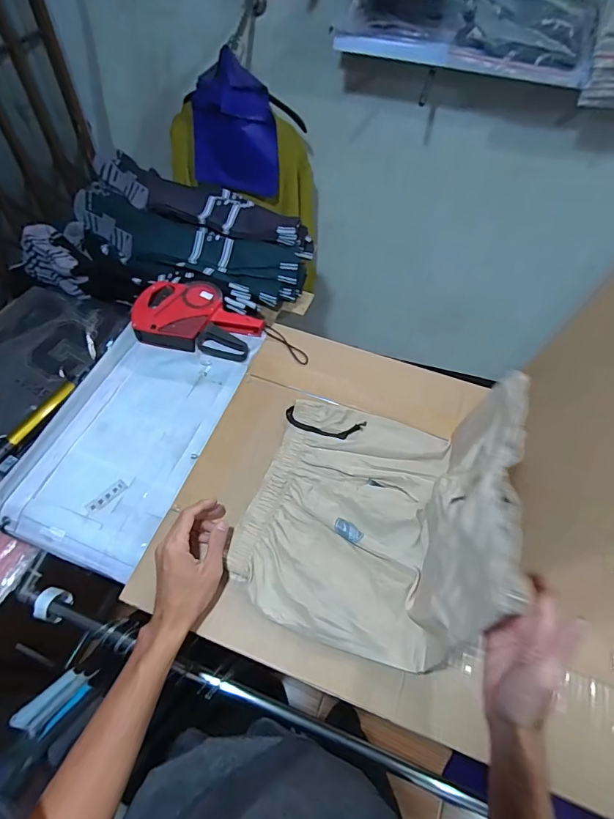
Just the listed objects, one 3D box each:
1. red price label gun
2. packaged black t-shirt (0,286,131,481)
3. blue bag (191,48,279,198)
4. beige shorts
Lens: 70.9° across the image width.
[{"bbox_3d":[-0.196,-0.162,0.784,0.218,0.050,0.148,15,58,6],"label":"red price label gun"},{"bbox_3d":[-0.547,-0.073,0.795,0.288,0.045,0.387,17,58,8],"label":"packaged black t-shirt"},{"bbox_3d":[-0.217,-0.826,1.267,0.236,0.347,0.119,-10,59,-9],"label":"blue bag"},{"bbox_3d":[0.066,0.092,0.518,0.265,0.217,0.314,16,58,7],"label":"beige shorts"}]

